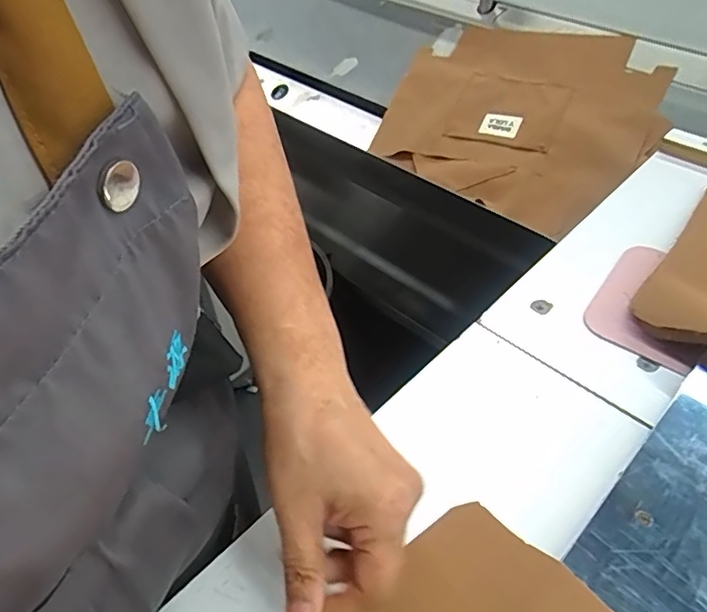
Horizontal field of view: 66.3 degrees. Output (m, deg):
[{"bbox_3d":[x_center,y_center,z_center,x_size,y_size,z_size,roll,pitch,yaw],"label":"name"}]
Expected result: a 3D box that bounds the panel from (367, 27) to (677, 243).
[{"bbox_3d":[0.250,-0.312,0.878,0.445,0.055,0.360,33,76,34],"label":"panel"}]

